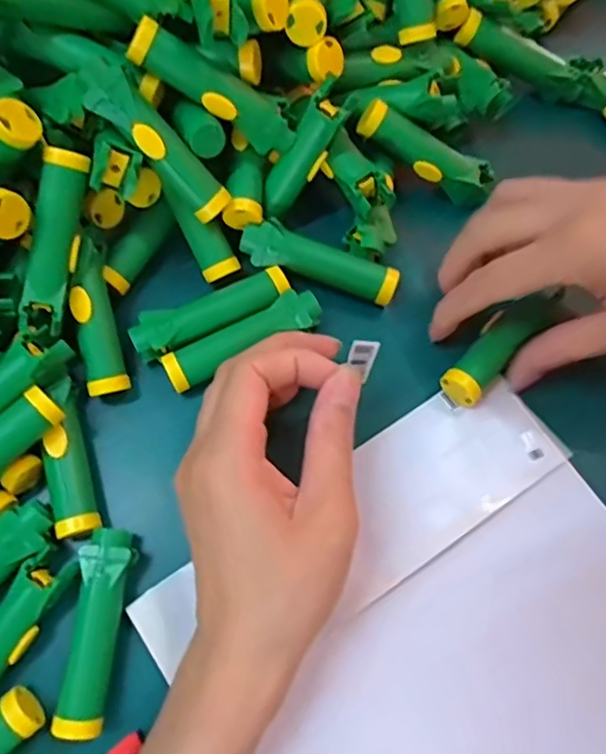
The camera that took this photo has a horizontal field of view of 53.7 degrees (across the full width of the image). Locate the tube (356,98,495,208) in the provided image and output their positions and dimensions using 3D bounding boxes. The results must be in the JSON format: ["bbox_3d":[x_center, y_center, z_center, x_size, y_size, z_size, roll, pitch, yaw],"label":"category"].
[{"bbox_3d":[0.065,-0.118,0.322,0.080,0.022,0.021,26,72,-16],"label":"tube"}]

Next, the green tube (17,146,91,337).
[{"bbox_3d":[-0.112,-0.060,0.269,0.019,0.017,0.080,13,97,3],"label":"green tube"}]

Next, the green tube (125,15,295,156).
[{"bbox_3d":[-0.039,-0.133,0.275,0.079,0.015,0.021,25,70,-26],"label":"green tube"}]

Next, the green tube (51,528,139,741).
[{"bbox_3d":[-0.088,0.108,0.256,0.021,0.019,0.080,4,72,1],"label":"green tube"}]

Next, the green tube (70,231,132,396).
[{"bbox_3d":[-0.098,-0.028,0.287,0.018,0.018,0.073,-8,95,-3],"label":"green tube"}]

